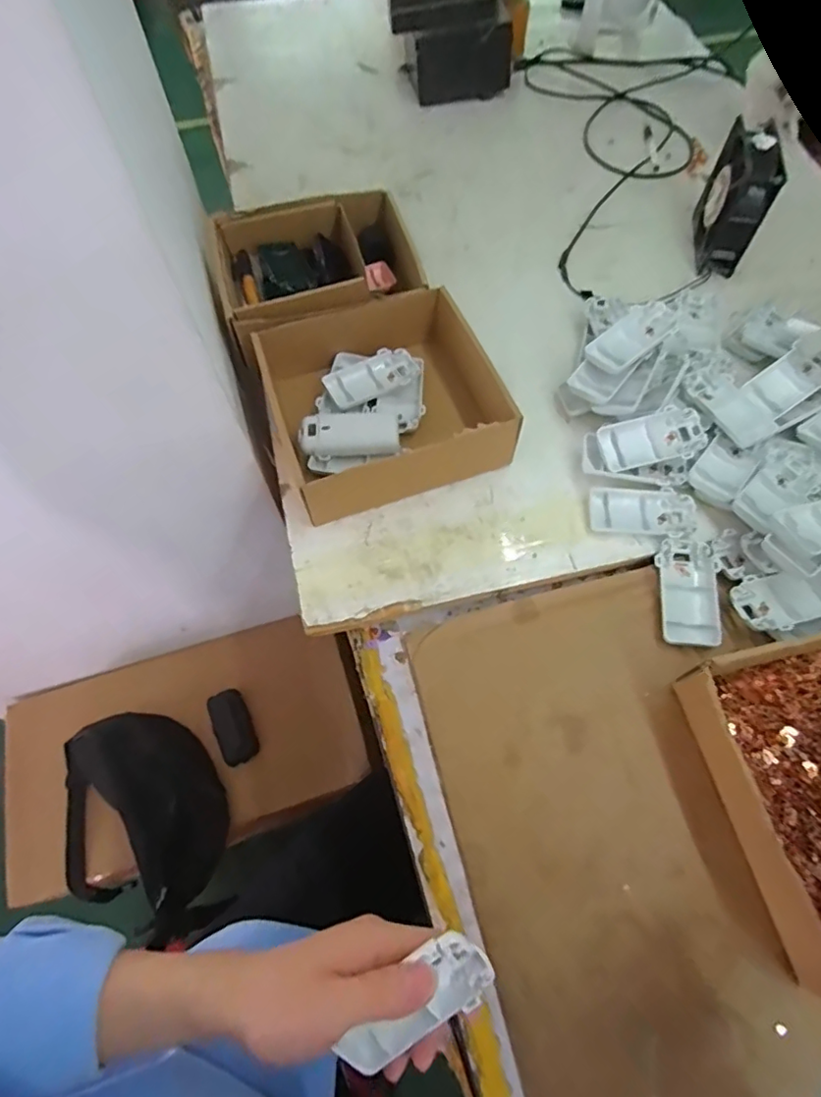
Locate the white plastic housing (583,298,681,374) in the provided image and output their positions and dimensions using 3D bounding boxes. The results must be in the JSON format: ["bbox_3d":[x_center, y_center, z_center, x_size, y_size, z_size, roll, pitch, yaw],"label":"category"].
[{"bbox_3d":[0.221,-0.210,0.553,0.103,0.016,0.046,-36,68,-16],"label":"white plastic housing"}]

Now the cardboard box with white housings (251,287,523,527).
[{"bbox_3d":[-0.029,-0.140,0.537,0.199,0.067,0.196,-20,66,-8],"label":"cardboard box with white housings"}]

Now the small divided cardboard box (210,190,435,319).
[{"bbox_3d":[-0.099,-0.305,0.627,0.211,0.080,0.176,-14,65,-5],"label":"small divided cardboard box"}]

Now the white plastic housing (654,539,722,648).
[{"bbox_3d":[0.241,0.038,0.487,0.047,0.020,0.096,7,65,5],"label":"white plastic housing"}]

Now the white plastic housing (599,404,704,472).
[{"bbox_3d":[0.228,-0.103,0.530,0.095,0.015,0.049,-13,75,1],"label":"white plastic housing"}]

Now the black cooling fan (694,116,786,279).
[{"bbox_3d":[0.378,-0.411,0.652,0.049,0.119,0.118,6,65,4],"label":"black cooling fan"}]

